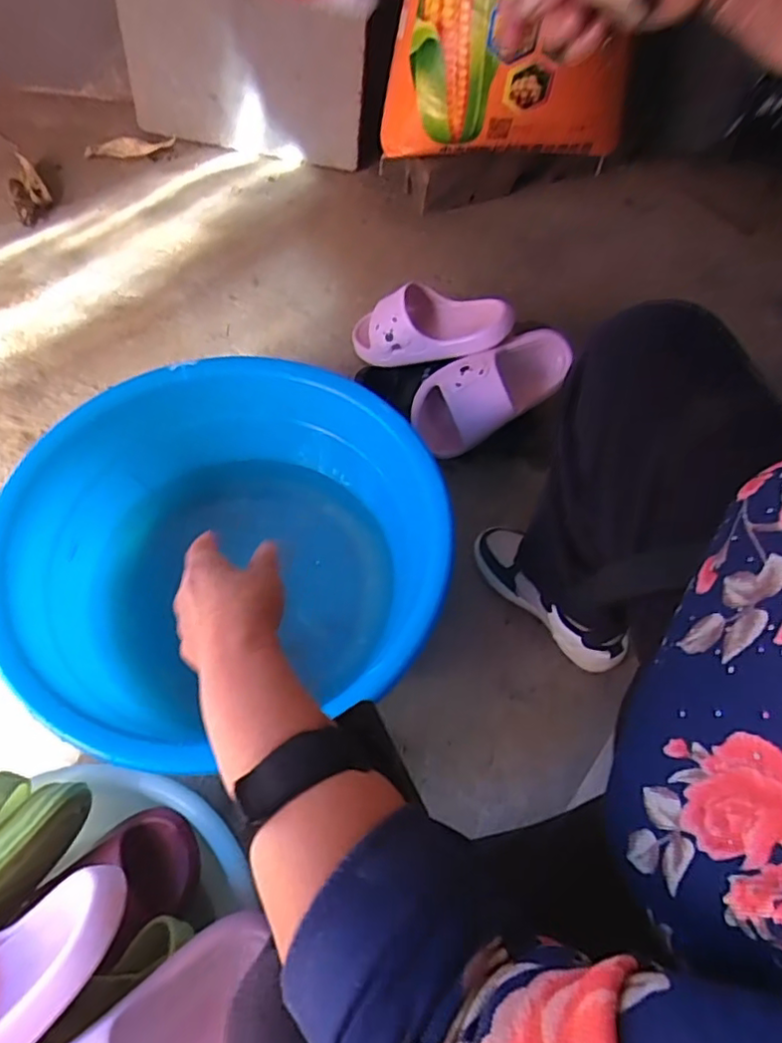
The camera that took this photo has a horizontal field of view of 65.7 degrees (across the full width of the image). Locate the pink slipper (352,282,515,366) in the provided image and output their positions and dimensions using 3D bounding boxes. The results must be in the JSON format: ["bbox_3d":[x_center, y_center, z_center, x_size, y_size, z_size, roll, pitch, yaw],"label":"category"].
[{"bbox_3d":[0.053,-0.282,0.868,0.233,0.084,0.092,0,59,15],"label":"pink slipper"}]

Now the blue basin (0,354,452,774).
[{"bbox_3d":[-0.159,0.034,0.678,0.401,0.172,0.416,1,60,-2],"label":"blue basin"}]

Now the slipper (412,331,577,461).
[{"bbox_3d":[0.146,-0.185,0.816,0.242,0.075,0.110,-32,101,-8],"label":"slipper"}]

